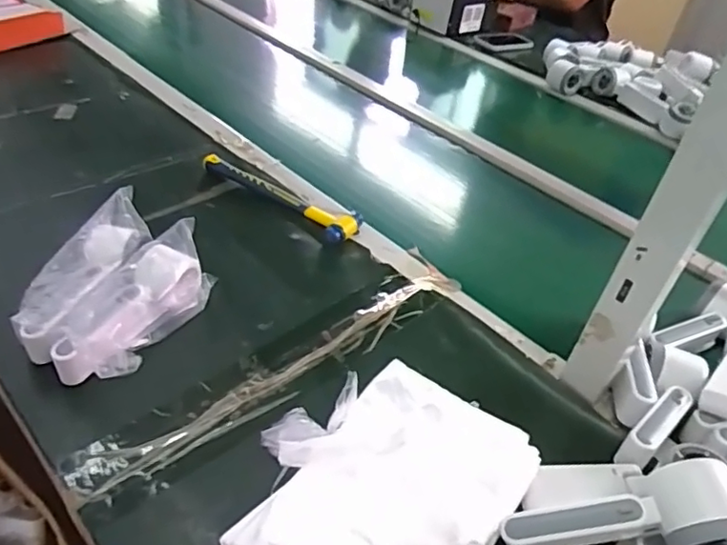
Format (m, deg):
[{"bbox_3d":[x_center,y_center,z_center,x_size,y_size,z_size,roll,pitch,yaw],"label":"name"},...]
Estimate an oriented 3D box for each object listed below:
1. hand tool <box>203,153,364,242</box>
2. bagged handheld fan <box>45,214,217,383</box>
[{"bbox_3d":[-0.114,-0.106,0.782,0.244,0.022,0.050,27,47,22],"label":"hand tool"},{"bbox_3d":[-0.218,0.034,0.574,0.069,0.072,0.189,25,42,16],"label":"bagged handheld fan"}]

